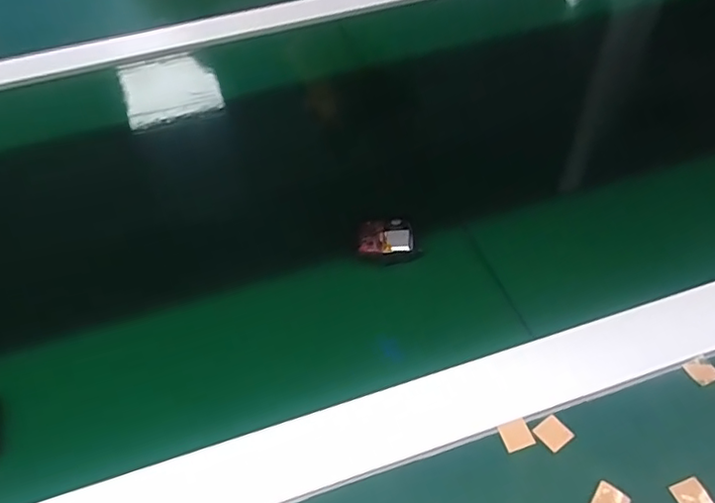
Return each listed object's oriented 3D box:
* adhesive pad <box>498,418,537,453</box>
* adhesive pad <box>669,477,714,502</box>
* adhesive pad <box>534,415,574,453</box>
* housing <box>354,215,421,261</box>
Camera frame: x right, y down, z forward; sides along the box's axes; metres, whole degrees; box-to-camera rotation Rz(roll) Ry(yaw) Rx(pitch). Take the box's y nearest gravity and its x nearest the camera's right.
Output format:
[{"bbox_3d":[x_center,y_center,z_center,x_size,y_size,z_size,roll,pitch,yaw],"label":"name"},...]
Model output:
[{"bbox_3d":[0.083,0.095,0.298,0.015,0.004,0.015,-16,52,-9],"label":"adhesive pad"},{"bbox_3d":[0.162,0.118,0.277,0.015,0.004,0.015,-16,43,-7],"label":"adhesive pad"},{"bbox_3d":[0.102,0.095,0.299,0.016,0.004,0.015,-32,56,-20],"label":"adhesive pad"},{"bbox_3d":[0.019,-0.008,0.386,0.040,0.005,0.034,-9,51,-3],"label":"housing"}]

